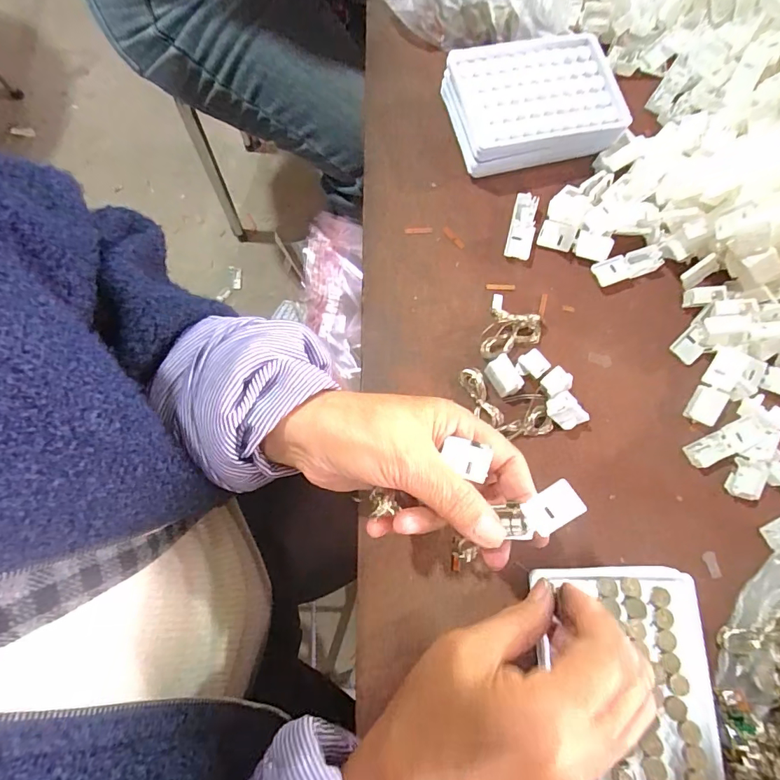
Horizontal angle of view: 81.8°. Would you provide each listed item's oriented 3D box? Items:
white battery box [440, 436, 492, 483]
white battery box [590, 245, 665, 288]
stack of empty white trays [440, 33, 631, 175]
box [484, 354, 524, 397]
[{"bbox_3d":[0.042,0.039,0.251,0.025,0.008,0.020,13,74,5],"label":"white battery box"},{"bbox_3d":[0.188,-0.098,0.356,0.057,0.005,0.020,-19,74,-4],"label":"white battery box"},{"bbox_3d":[0.120,-0.241,0.378,0.145,0.037,0.102,-14,74,-3],"label":"stack of empty white trays"},{"bbox_3d":[0.082,-0.009,0.325,0.018,0.015,0.027,-28,75,-7],"label":"box"}]

